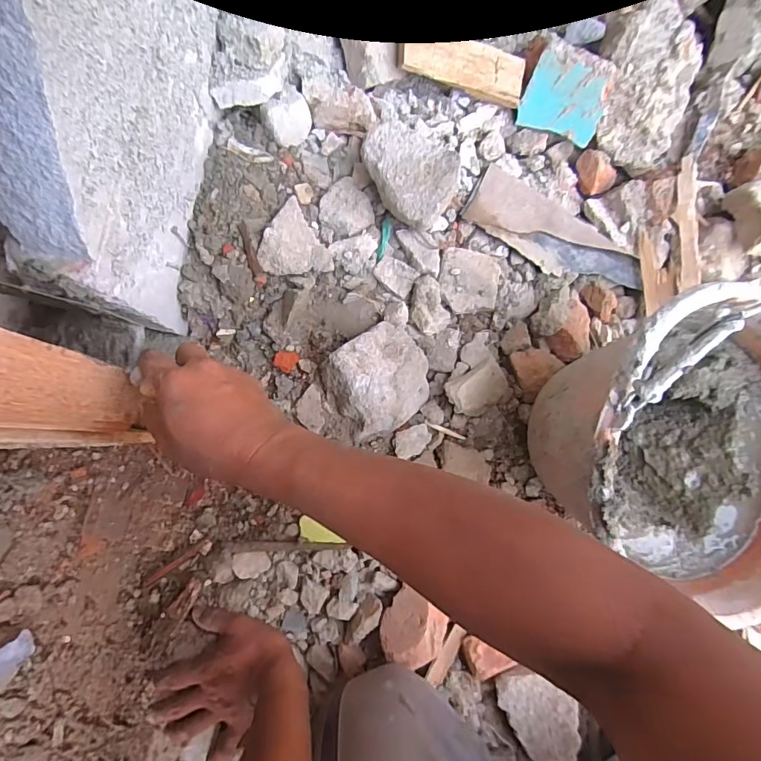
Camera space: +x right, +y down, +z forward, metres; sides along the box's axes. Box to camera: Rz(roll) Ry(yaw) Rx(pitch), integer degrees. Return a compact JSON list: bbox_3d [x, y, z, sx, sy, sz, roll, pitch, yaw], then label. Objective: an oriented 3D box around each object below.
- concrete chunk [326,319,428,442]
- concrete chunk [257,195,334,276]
[{"bbox_3d":[0.002,-0.001,0.516,0.113,0.060,0.105,0,82,-3],"label":"concrete chunk"},{"bbox_3d":[-0.100,-0.164,0.522,0.080,0.022,0.082,-9,83,-5],"label":"concrete chunk"}]

